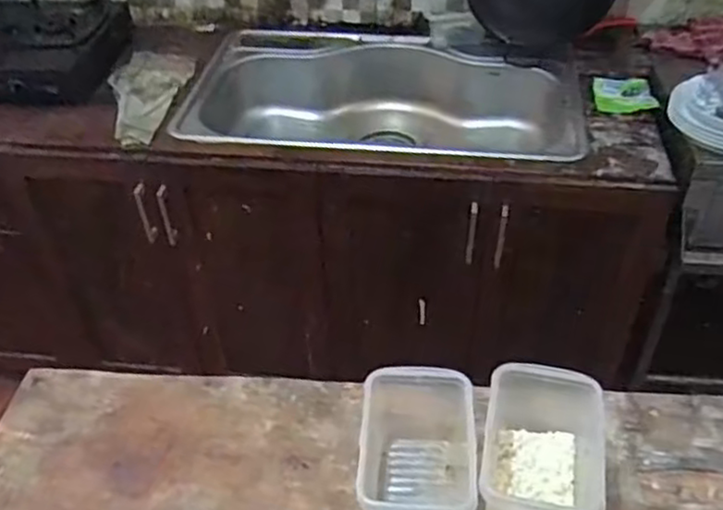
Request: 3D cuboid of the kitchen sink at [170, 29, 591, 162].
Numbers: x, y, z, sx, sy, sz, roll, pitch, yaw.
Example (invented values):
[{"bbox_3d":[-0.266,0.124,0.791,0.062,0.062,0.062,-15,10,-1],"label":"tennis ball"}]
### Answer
[{"bbox_3d":[0.055,-0.305,1.621,0.826,0.236,0.521,3,42,6],"label":"kitchen sink"}]

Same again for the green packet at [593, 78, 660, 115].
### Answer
[{"bbox_3d":[0.537,-0.335,1.438,0.112,0.025,0.129,5,42,9],"label":"green packet"}]

